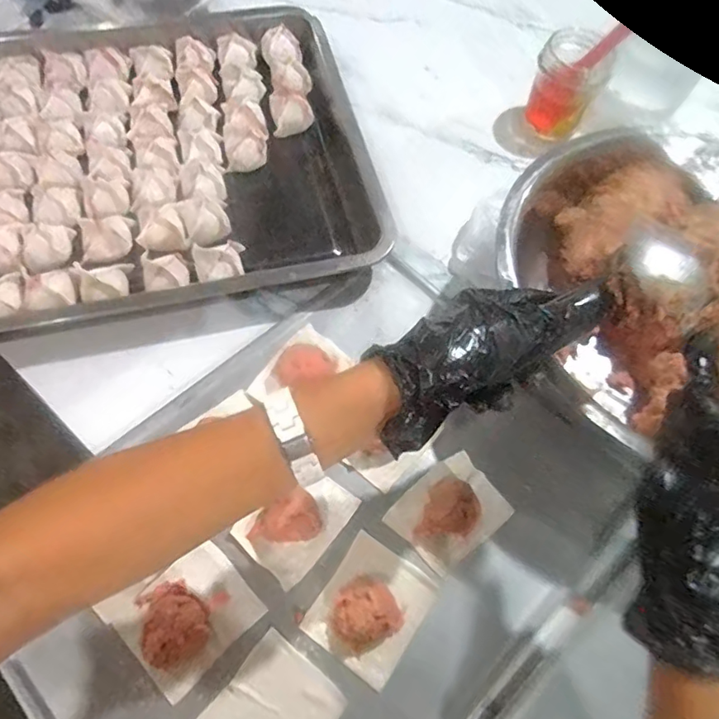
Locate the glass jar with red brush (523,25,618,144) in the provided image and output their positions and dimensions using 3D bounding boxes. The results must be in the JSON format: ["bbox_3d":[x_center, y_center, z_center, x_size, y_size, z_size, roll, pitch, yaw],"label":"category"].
[{"bbox_3d":[0.234,-0.308,0.620,0.078,0.094,0.063,27,65,11],"label":"glass jar with red brush"}]

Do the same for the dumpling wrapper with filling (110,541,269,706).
[{"bbox_3d":[-0.122,0.181,0.386,0.084,0.030,0.071,-41,72,-20],"label":"dumpling wrapper with filling"}]

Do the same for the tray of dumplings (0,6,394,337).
[{"bbox_3d":[-0.290,-0.201,0.558,0.577,0.052,0.394,-12,64,-9],"label":"tray of dumplings"}]

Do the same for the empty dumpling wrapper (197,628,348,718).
[{"bbox_3d":[-0.063,0.247,0.375,0.072,0.004,0.087,37,67,15],"label":"empty dumpling wrapper"}]

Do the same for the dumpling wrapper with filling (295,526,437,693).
[{"bbox_3d":[0.009,0.181,0.400,0.073,0.031,0.084,33,66,13],"label":"dumpling wrapper with filling"}]

